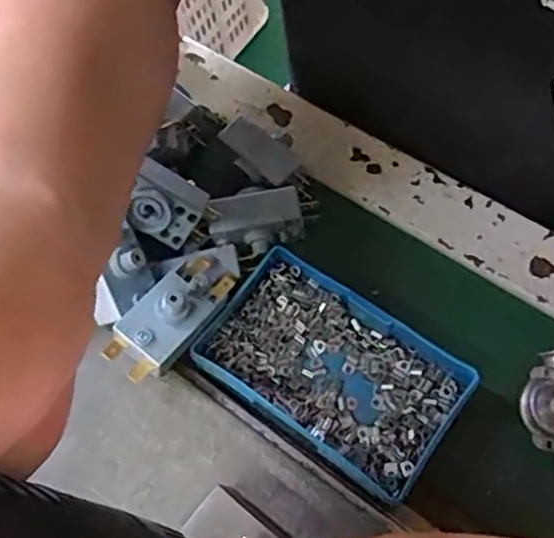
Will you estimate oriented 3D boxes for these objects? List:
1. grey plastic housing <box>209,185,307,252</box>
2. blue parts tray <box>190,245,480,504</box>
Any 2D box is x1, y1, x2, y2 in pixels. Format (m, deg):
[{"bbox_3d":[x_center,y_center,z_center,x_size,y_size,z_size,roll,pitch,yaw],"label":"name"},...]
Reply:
[{"bbox_3d":[-0.011,-0.026,0.335,0.045,0.015,0.029,-10,63,-3],"label":"grey plastic housing"},{"bbox_3d":[0.025,0.046,0.306,0.113,0.022,0.071,33,75,19],"label":"blue parts tray"}]

